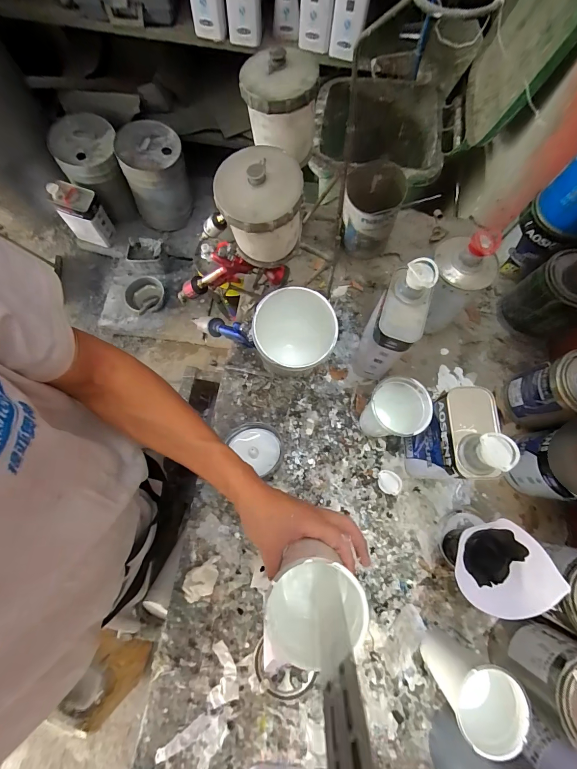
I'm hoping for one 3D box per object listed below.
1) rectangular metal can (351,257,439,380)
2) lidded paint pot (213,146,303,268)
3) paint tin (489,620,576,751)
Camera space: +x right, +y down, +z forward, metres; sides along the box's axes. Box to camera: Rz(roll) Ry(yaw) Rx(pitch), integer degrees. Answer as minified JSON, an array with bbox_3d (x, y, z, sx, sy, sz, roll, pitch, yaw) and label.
[{"bbox_3d":[0.164,-0.089,0.533,0.063,0.216,0.110,19,76,5],"label":"rectangular metal can"},{"bbox_3d":[-0.033,-0.215,0.421,0.095,0.125,0.087,0,76,1],"label":"lidded paint pot"},{"bbox_3d":[0.359,0.388,0.440,0.091,0.137,0.106,39,78,10],"label":"paint tin"}]

